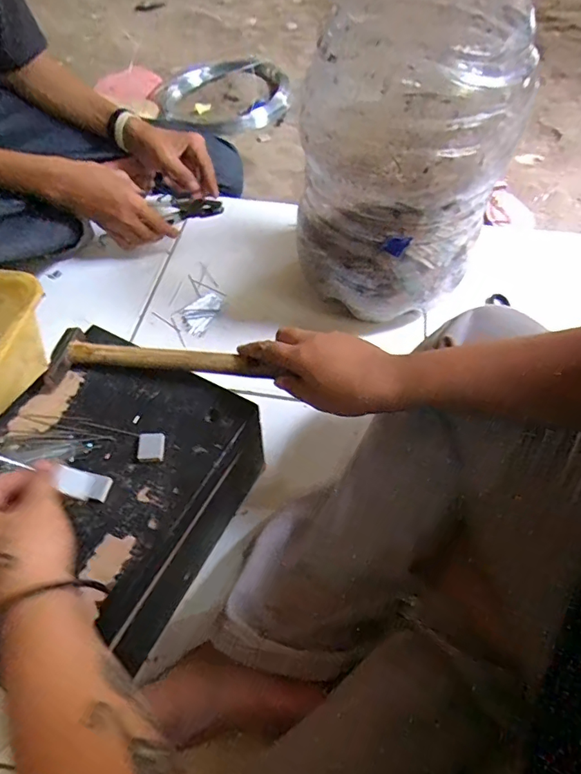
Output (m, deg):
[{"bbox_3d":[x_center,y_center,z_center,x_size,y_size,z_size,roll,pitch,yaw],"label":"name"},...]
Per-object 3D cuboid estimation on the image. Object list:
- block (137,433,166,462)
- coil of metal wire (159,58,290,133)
[{"bbox_3d":[-0.122,0.053,0.420,0.023,0.004,0.026,-2,57,-2],"label":"block"},{"bbox_3d":[-0.170,-0.737,1.203,0.336,0.049,0.254,-5,57,-4],"label":"coil of metal wire"}]

